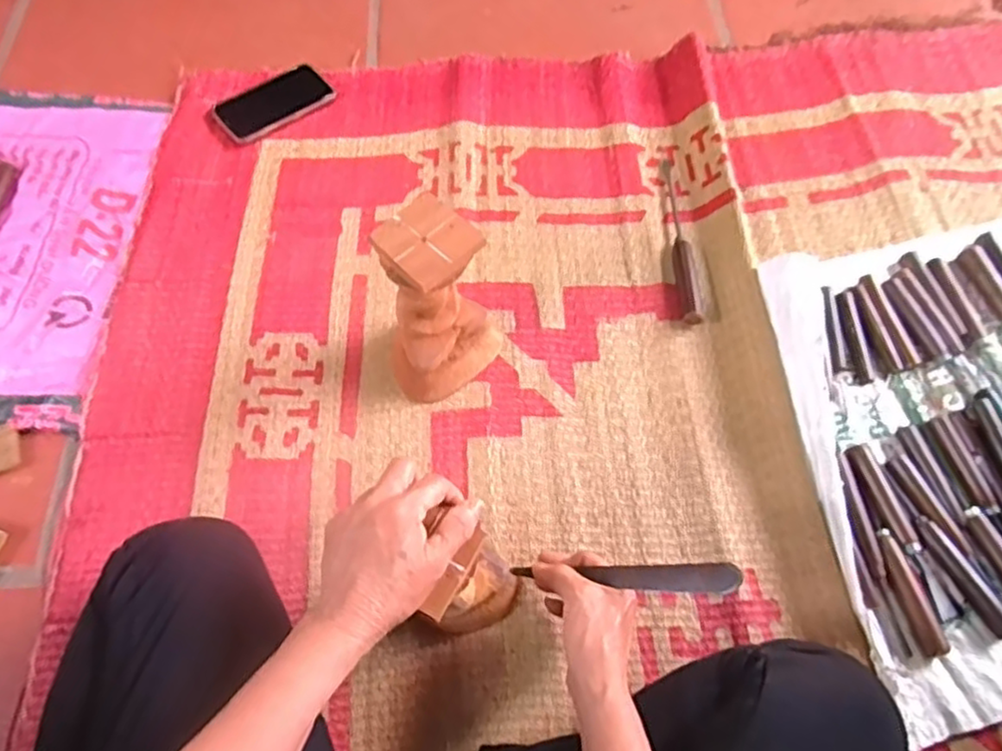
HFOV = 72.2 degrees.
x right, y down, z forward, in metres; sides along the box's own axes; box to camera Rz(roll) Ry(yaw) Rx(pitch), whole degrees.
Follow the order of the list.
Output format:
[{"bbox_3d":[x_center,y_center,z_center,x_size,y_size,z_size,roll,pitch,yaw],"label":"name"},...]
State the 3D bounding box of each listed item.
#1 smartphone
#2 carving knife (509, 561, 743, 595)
[{"bbox_3d":[-0.299,-0.360,0.905,0.148,0.006,0.085,-37,73,-20],"label":"smartphone"},{"bbox_3d":[0.094,0.159,0.549,0.192,0.014,0.022,-9,61,33],"label":"carving knife"}]

